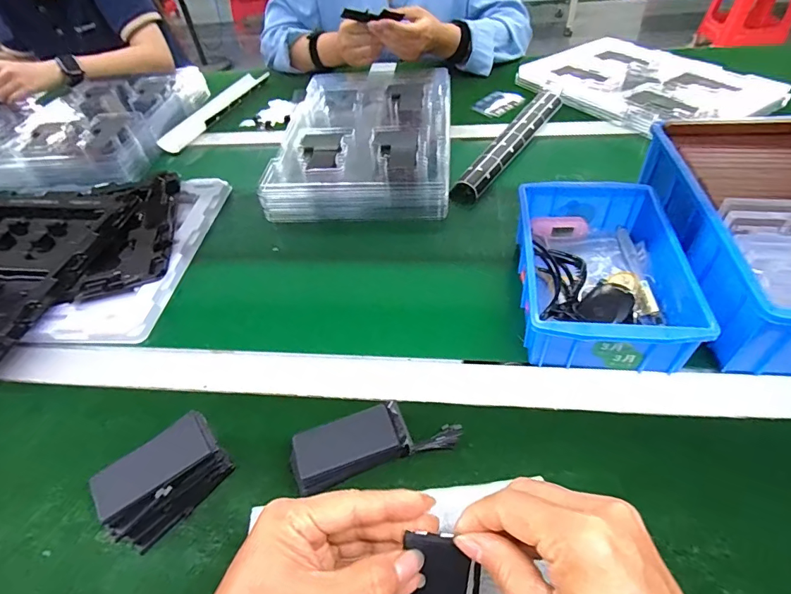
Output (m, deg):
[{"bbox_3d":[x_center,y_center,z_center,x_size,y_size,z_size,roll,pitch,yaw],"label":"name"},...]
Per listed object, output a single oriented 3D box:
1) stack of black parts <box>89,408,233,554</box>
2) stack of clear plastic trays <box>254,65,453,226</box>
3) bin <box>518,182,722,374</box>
[{"bbox_3d":[-0.160,0.126,0.307,0.039,0.061,0.081,34,60,31],"label":"stack of black parts"},{"bbox_3d":[-0.038,-0.238,0.669,0.239,0.072,0.345,1,48,7],"label":"stack of clear plastic trays"},{"bbox_3d":[0.189,-0.027,0.415,0.135,0.061,0.196,3,48,8],"label":"bin"}]

